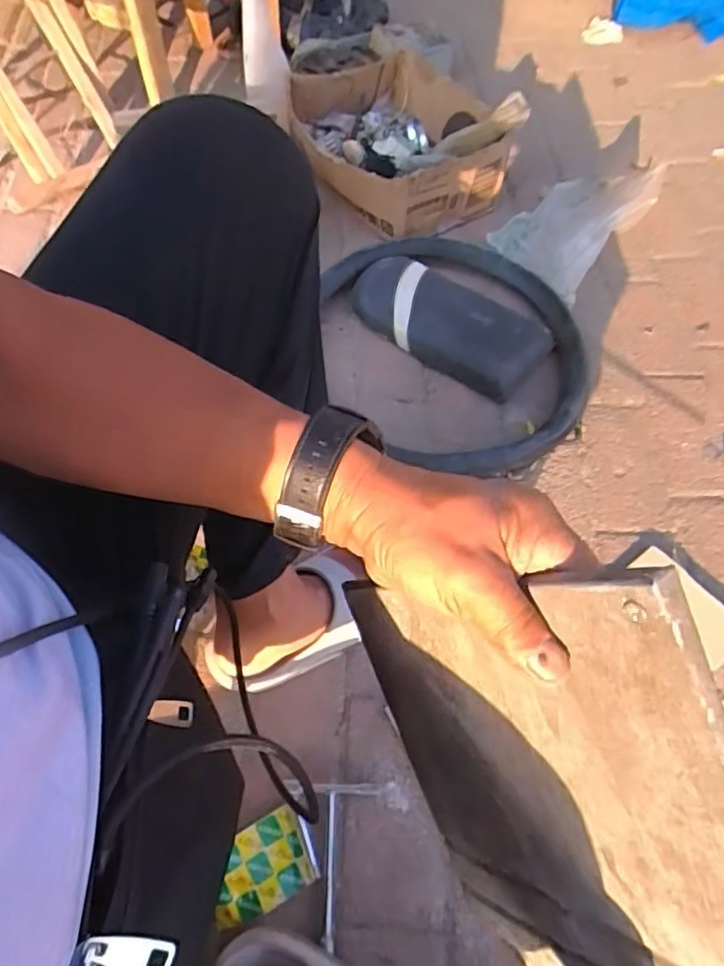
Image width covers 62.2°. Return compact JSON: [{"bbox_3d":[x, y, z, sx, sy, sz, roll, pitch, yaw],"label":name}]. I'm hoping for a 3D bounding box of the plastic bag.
[{"bbox_3d":[0.344,-0.433,0.978,0.173,0.112,0.235,40,67,21],"label":"plastic bag"}]

